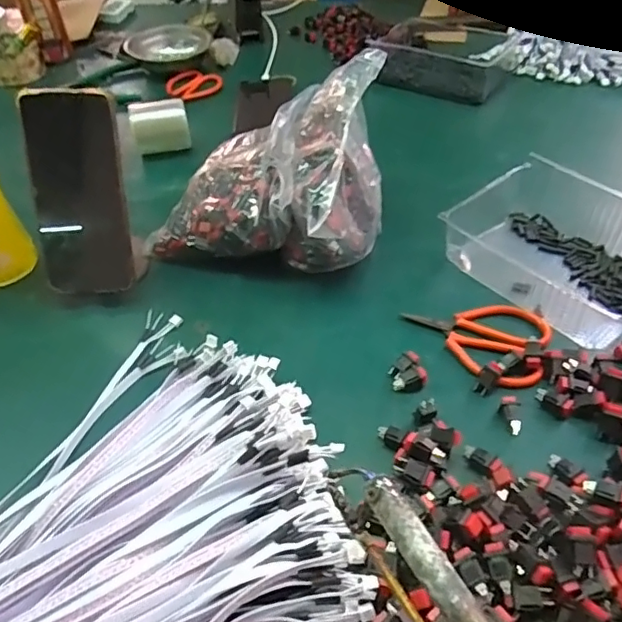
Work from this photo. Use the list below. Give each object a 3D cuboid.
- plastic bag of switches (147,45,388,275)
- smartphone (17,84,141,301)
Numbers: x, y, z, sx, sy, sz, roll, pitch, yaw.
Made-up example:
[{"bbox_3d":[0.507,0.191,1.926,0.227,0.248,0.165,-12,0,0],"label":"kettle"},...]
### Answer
[{"bbox_3d":[-0.030,-0.129,0.524,0.194,0.139,0.175,19,50,20],"label":"plastic bag of switches"},{"bbox_3d":[-0.194,-0.096,0.477,0.083,0.168,0.014,5,22,9],"label":"smartphone"}]

